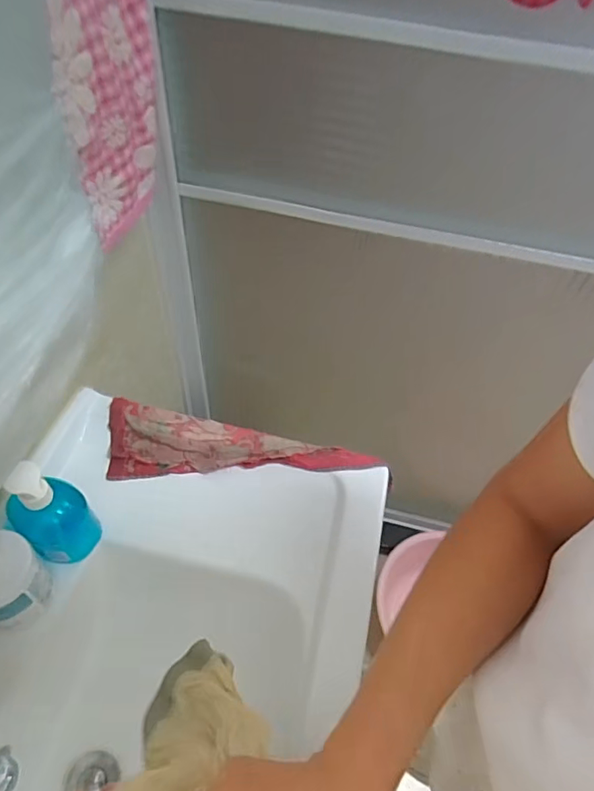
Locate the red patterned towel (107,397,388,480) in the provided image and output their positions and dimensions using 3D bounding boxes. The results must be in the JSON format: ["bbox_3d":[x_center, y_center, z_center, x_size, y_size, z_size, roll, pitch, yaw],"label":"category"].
[{"bbox_3d":[-0.084,0.073,0.728,0.385,0.033,0.108,4,52,-1],"label":"red patterned towel"}]

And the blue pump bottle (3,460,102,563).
[{"bbox_3d":[-0.284,0.130,0.566,0.074,0.168,0.060,-35,62,-27],"label":"blue pump bottle"}]

